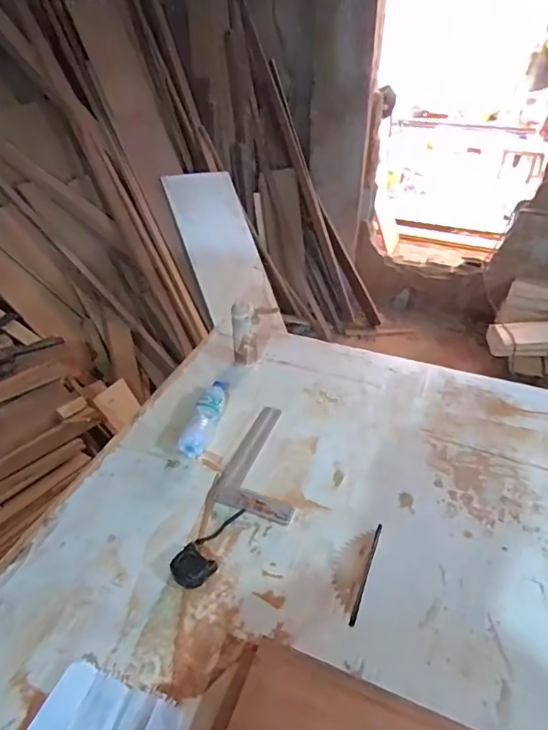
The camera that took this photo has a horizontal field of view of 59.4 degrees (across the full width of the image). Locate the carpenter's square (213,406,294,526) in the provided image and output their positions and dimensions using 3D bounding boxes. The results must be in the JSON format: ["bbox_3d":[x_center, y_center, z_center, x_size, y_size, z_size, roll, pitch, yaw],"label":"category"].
[{"bbox_3d":[-0.001,0.213,1.097,0.179,0.019,0.310,13,39,18],"label":"carpenter's square"}]

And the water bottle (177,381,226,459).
[{"bbox_3d":[-0.163,0.119,1.195,0.062,0.059,0.265,9,38,13],"label":"water bottle"}]

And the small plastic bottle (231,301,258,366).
[{"bbox_3d":[-0.080,-0.080,1.334,0.069,0.211,0.054,-3,36,-2],"label":"small plastic bottle"}]

